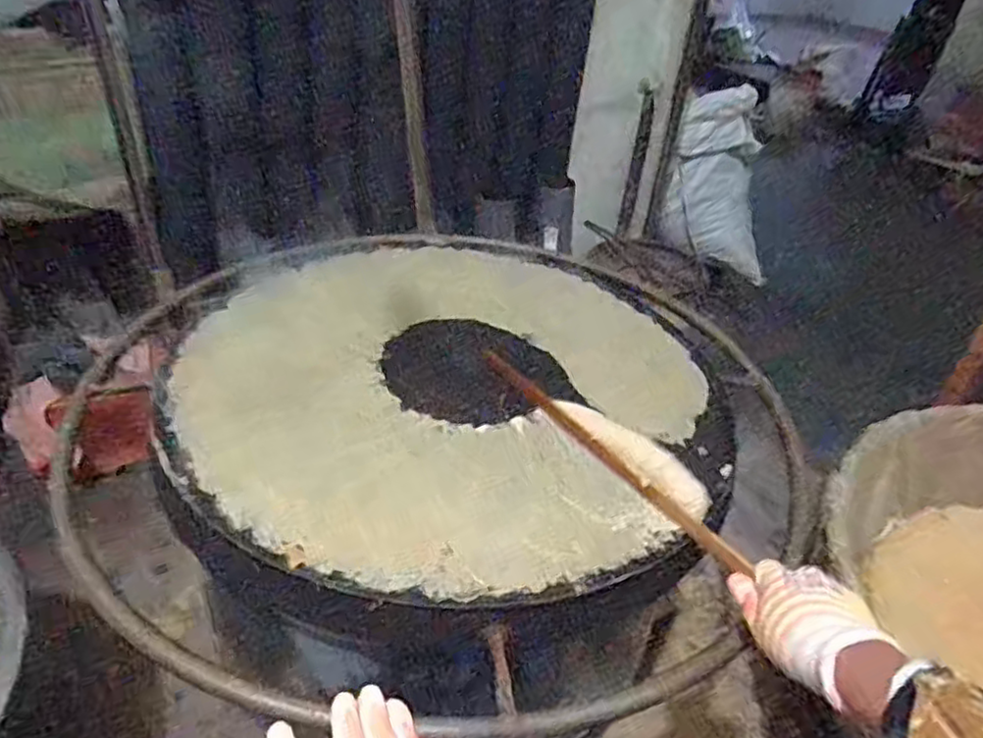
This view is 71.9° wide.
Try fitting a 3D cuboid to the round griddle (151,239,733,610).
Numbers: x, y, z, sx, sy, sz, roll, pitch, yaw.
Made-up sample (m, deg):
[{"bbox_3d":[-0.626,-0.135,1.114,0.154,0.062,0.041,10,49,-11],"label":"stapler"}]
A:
[{"bbox_3d":[-0.037,0.007,0.783,0.587,0.093,0.597,0,34,0],"label":"round griddle"}]

